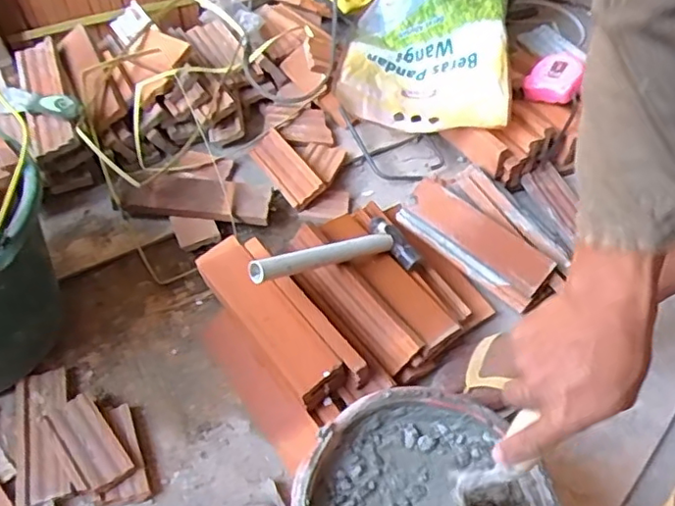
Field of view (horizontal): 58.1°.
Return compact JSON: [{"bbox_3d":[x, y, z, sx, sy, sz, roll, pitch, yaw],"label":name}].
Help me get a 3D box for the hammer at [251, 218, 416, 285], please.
[{"bbox_3d":[-0.005,0.002,0.765,0.245,0.027,0.081,-12,53,-41],"label":"hammer"}]

